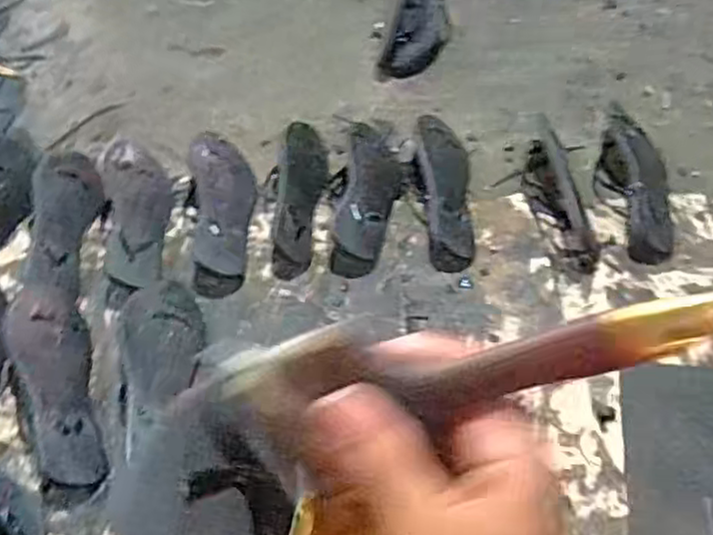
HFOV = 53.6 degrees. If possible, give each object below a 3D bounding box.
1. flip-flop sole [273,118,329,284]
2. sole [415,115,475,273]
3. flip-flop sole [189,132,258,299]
[{"bbox_3d":[-0.073,-0.095,0.893,0.059,0.058,0.220,1,53,4],"label":"flip-flop sole"},{"bbox_3d":[0.108,-0.097,0.876,0.077,0.056,0.232,0,53,4],"label":"sole"},{"bbox_3d":[-0.168,-0.074,0.888,0.084,0.031,0.245,3,55,-17],"label":"flip-flop sole"}]

